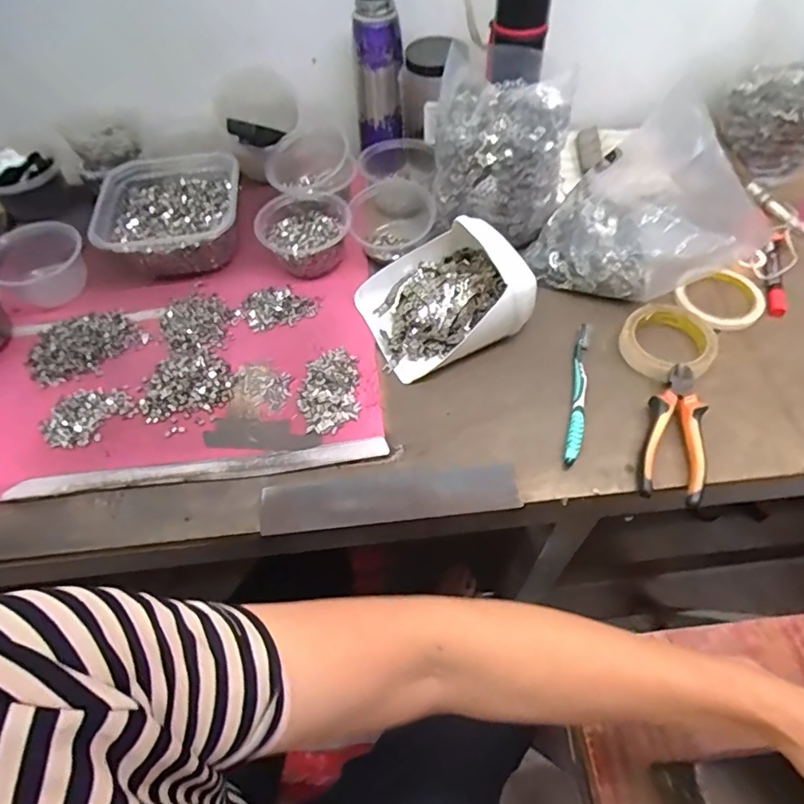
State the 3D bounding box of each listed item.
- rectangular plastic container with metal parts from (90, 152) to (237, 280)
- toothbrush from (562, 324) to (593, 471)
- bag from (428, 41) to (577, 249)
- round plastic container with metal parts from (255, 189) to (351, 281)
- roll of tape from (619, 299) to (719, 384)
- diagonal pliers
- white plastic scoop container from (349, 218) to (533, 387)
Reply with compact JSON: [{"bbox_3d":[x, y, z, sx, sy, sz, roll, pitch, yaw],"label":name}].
[{"bbox_3d":[-0.296,-0.248,0.698,0.173,0.069,0.171,-6,57,-2],"label":"rectangular plastic container with metal parts"},{"bbox_3d":[0.191,-0.015,0.571,0.018,0.015,0.185,11,57,10],"label":"toothbrush"},{"bbox_3d":[0.114,-0.293,0.641,0.149,0.142,0.139,8,56,9],"label":"bag"},{"bbox_3d":[-0.122,-0.219,0.680,0.110,0.052,0.118,-1,55,2],"label":"round plastic container with metal parts"},{"bbox_3d":[0.304,-0.072,0.600,0.108,0.019,0.096,-40,62,-22],"label":"roll of tape"},{"bbox_3d":[0.275,0.030,0.533,0.055,0.027,0.149,14,57,12],"label":"diagonal pliers"},{"bbox_3d":[0.046,-0.130,0.606,0.177,0.080,0.157,-20,59,-11],"label":"white plastic scoop container"}]

